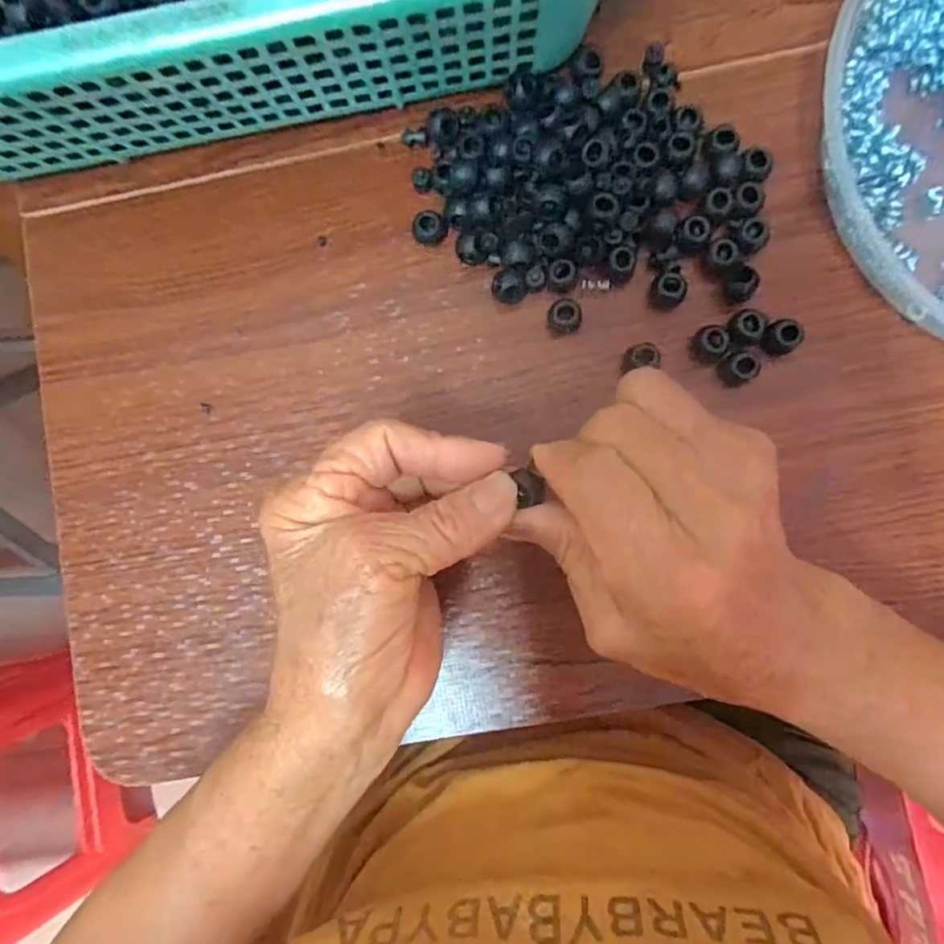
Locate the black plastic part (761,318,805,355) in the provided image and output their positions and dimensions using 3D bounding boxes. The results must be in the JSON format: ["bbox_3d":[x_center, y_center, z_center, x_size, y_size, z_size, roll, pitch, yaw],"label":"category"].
[{"bbox_3d":[0.138,-0.060,0.266,0.014,0.013,0.014,0,87,5],"label":"black plastic part"}]

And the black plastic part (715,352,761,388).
[{"bbox_3d":[0.119,-0.046,0.265,0.016,0.011,0.013,-21,86,3],"label":"black plastic part"}]

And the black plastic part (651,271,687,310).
[{"bbox_3d":[0.090,-0.084,0.272,0.014,0.015,0.014,0,87,5],"label":"black plastic part"}]

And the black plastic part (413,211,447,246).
[{"bbox_3d":[-0.020,-0.115,0.283,0.015,0.013,0.012,-38,85,2],"label":"black plastic part"}]

